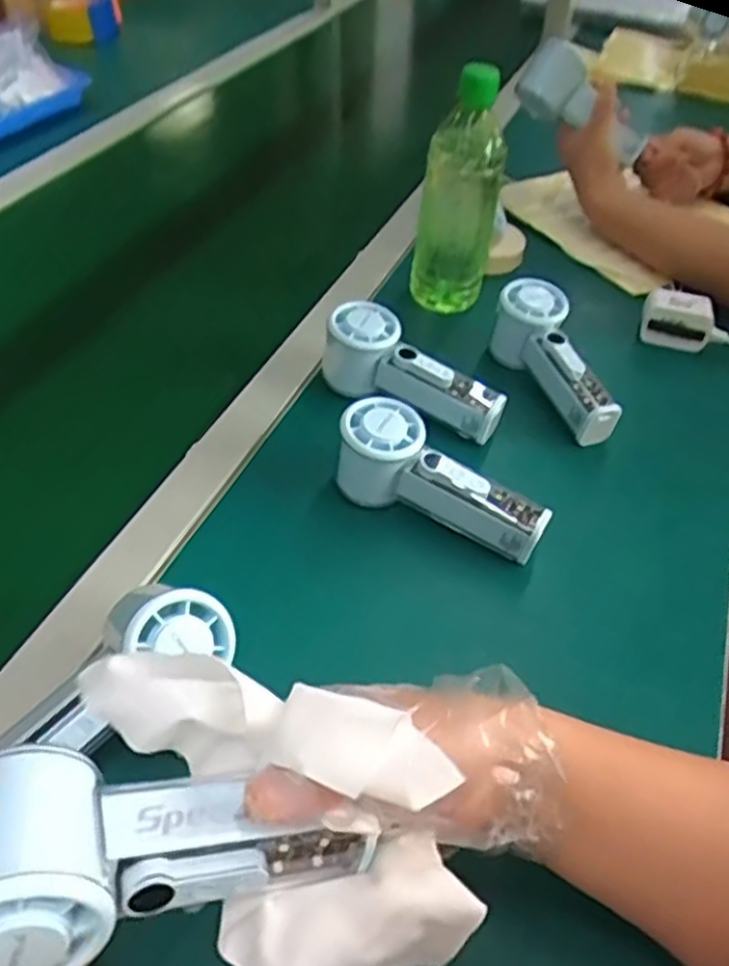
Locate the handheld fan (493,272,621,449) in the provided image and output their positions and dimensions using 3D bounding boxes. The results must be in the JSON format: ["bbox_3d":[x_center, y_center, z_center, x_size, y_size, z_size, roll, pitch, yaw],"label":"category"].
[{"bbox_3d":[0.158,-0.103,0.613,0.053,0.057,0.151,-13,48,-15],"label":"handheld fan"}]

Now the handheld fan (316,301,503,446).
[{"bbox_3d":[0.042,-0.092,0.588,0.151,0.056,0.052,22,49,17],"label":"handheld fan"}]

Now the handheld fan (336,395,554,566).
[{"bbox_3d":[0.050,0.002,0.517,0.154,0.061,0.052,31,51,8],"label":"handheld fan"}]

